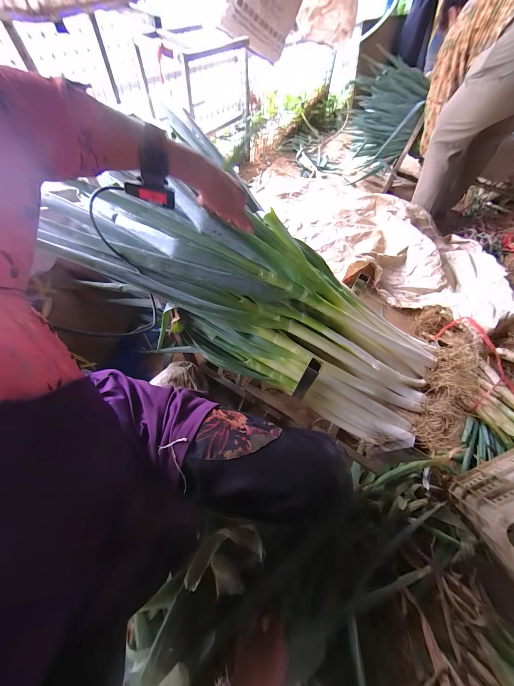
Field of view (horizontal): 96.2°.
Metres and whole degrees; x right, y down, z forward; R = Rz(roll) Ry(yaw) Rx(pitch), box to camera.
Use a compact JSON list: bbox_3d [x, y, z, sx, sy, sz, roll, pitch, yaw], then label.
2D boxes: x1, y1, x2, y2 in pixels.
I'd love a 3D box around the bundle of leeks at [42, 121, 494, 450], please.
[{"bbox_3d":[0.020,-0.079,0.539,0.811,0.246,0.295,29,64,-6],"label":"bundle of leeks"}]

